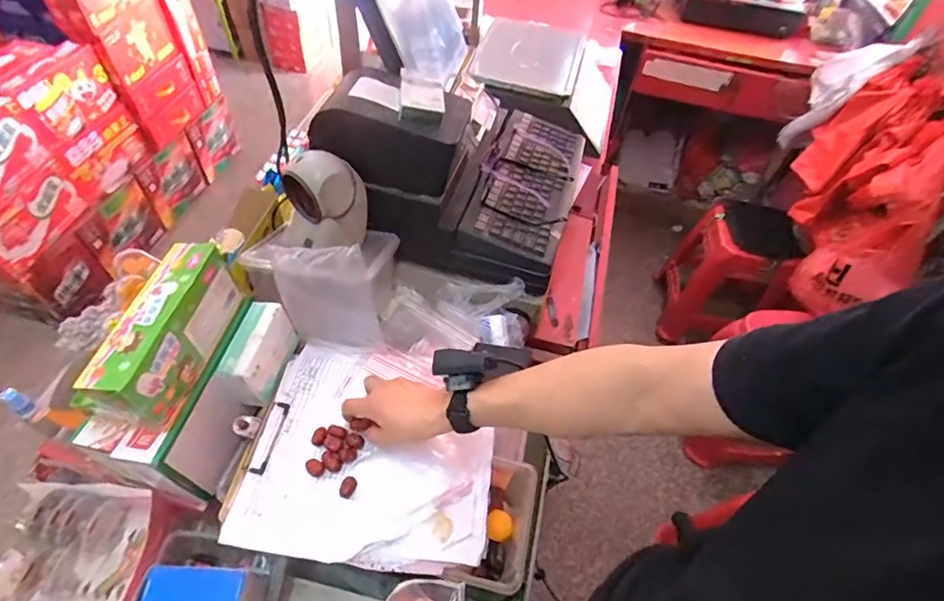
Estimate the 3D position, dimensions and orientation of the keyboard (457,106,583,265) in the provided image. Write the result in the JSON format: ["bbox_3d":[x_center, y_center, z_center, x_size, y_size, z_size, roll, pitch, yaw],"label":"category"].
[{"bbox_3d":[0.104,-0.219,0.863,0.153,0.045,0.374,16,53,7],"label":"keyboard"}]

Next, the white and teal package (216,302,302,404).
[{"bbox_3d":[-0.292,0.075,0.664,0.058,0.084,0.122,8,52,1],"label":"white and teal package"}]

